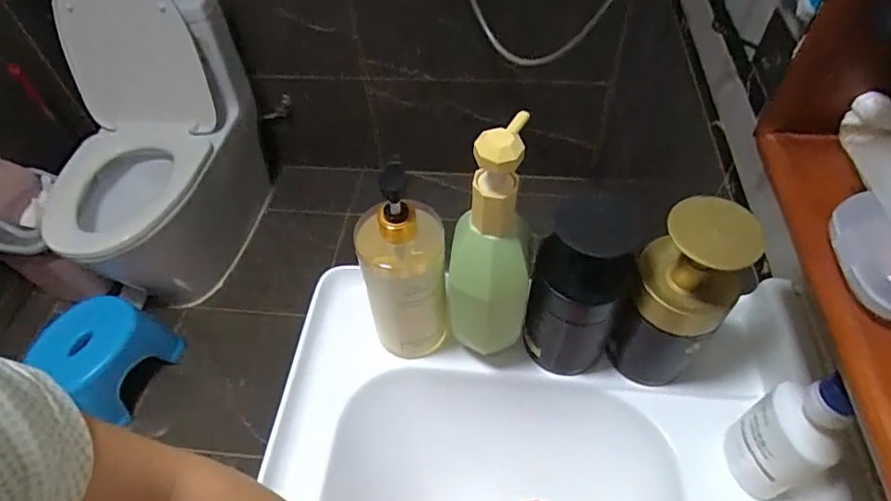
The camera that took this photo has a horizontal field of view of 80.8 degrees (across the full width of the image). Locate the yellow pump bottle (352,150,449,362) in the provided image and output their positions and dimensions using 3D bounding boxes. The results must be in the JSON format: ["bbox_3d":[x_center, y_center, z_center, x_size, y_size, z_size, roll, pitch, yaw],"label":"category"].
[{"bbox_3d":[-0.040,0.020,0.490,0.080,0.198,0.071,-4,53,0],"label":"yellow pump bottle"}]

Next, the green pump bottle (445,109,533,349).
[{"bbox_3d":[0.038,0.006,0.440,0.068,0.252,0.070,8,54,10],"label":"green pump bottle"}]

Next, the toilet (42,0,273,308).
[{"bbox_3d":[-0.826,-0.301,1.417,0.469,0.686,0.706,17,56,16],"label":"toilet"}]

